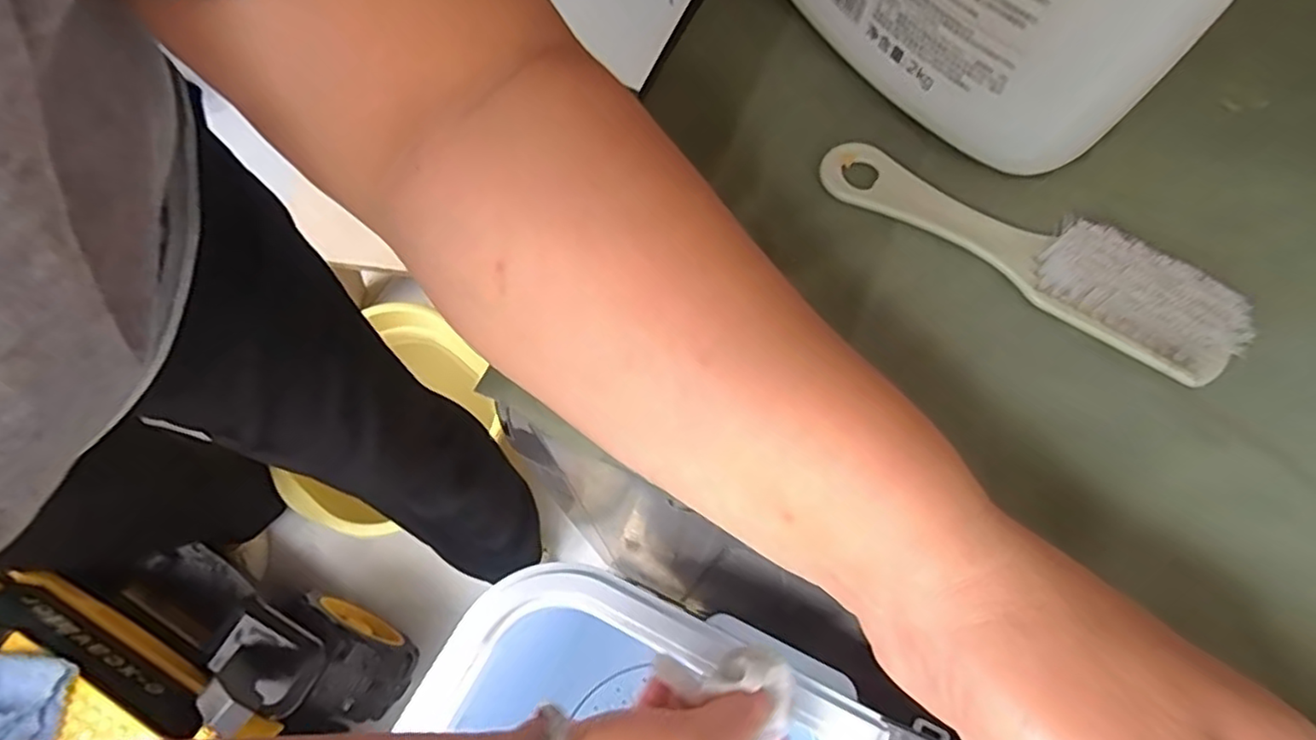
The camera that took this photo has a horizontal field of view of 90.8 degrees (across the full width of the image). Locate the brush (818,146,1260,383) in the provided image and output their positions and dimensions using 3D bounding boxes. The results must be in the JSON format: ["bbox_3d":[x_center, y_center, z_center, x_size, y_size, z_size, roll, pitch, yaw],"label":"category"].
[{"bbox_3d":[0.139,-0.049,0.247,0.158,0.018,0.032,32,71,12],"label":"brush"}]

